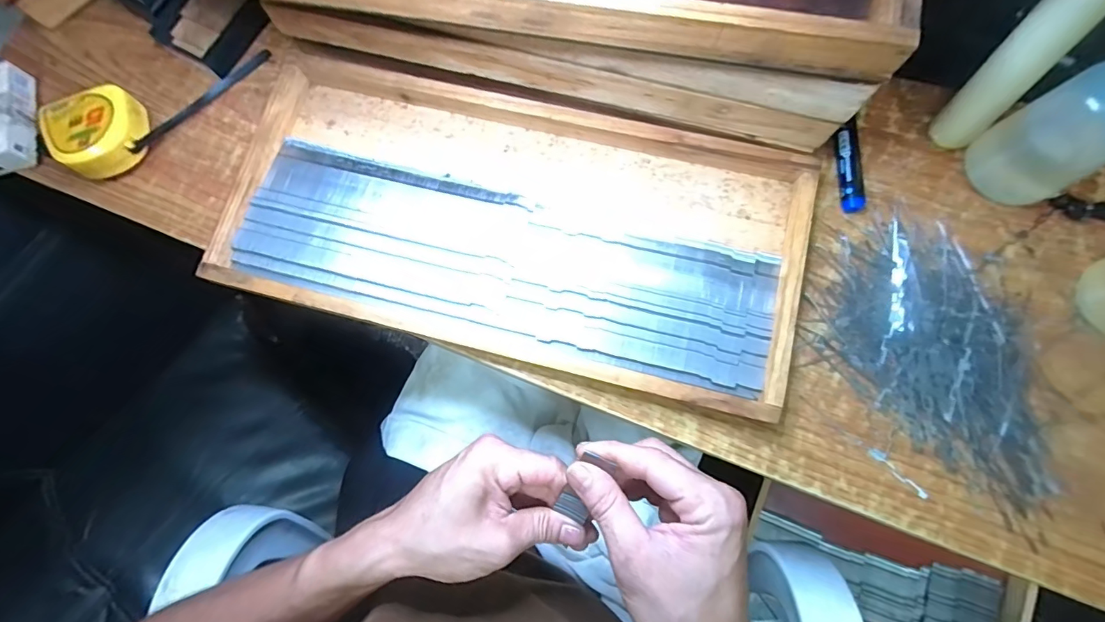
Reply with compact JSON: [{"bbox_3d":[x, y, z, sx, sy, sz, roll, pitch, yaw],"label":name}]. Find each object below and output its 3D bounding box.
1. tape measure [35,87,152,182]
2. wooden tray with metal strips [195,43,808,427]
[{"bbox_3d":[-0.360,-0.141,0.377,0.066,0.032,0.063,-35,78,-5],"label":"tape measure"},{"bbox_3d":[-0.031,-0.066,0.359,0.424,0.027,0.195,15,77,5],"label":"wooden tray with metal strips"}]

